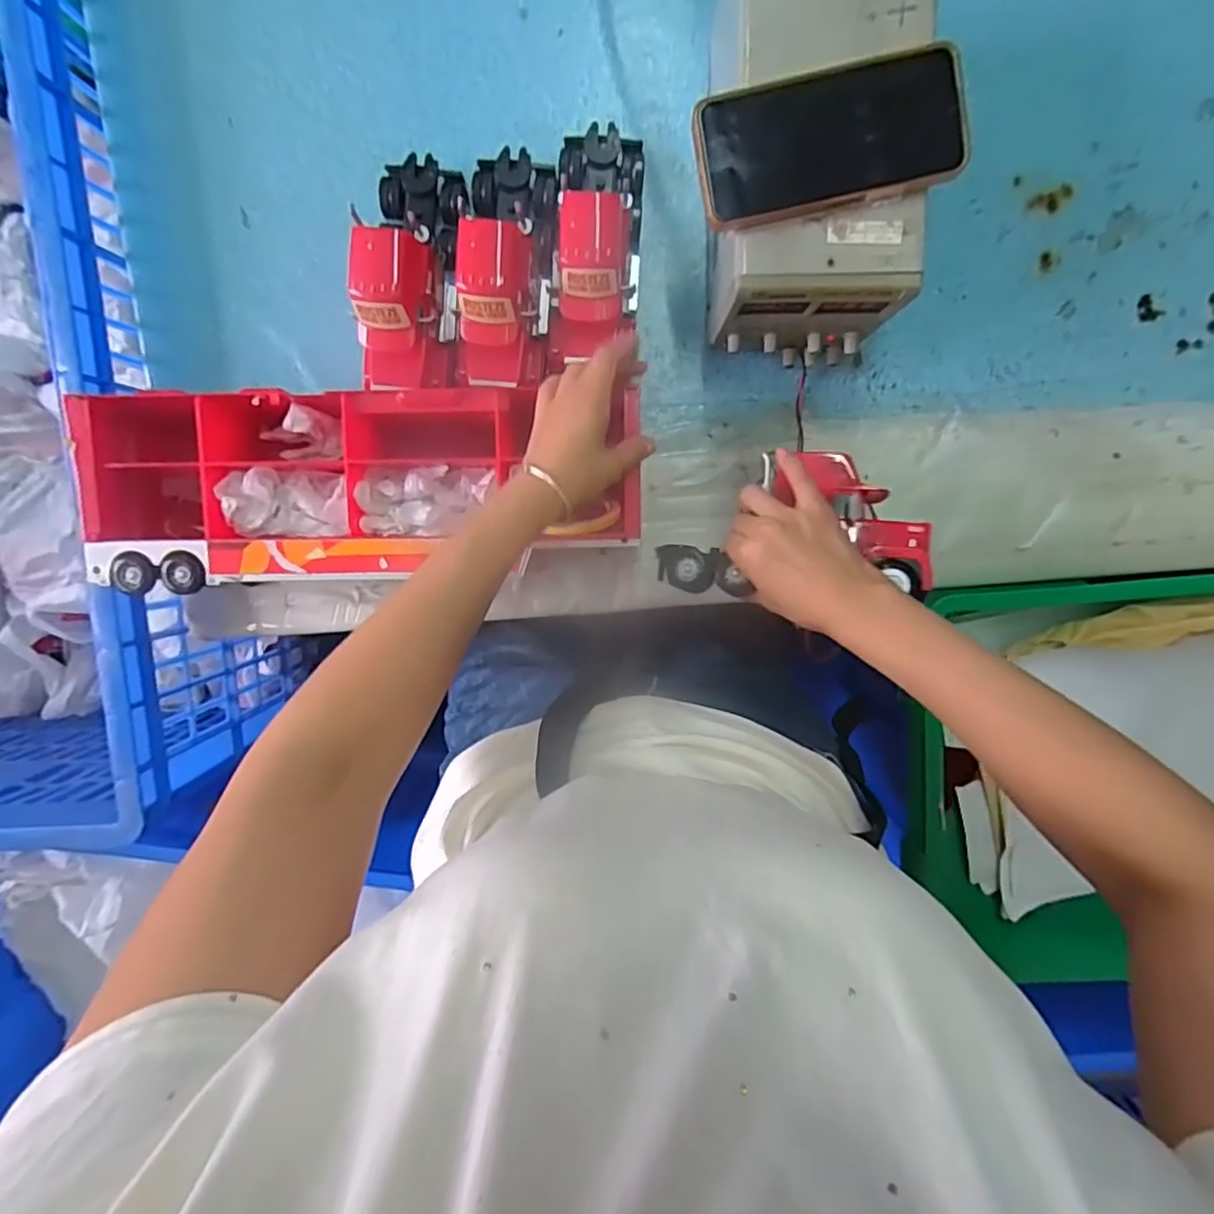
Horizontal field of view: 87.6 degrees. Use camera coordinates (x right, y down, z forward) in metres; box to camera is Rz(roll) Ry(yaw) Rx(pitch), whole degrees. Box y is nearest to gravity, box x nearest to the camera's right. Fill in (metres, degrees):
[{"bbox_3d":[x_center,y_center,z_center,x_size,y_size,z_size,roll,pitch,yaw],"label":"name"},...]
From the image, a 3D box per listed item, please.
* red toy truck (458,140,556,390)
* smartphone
[{"bbox_3d":[-0.085,-0.282,0.521,0.070,0.102,0.195,3,97,1],"label":"red toy truck"},{"bbox_3d":[0.141,-0.296,0.401,0.165,0.015,0.076,-13,97,3],"label":"smartphone"}]

